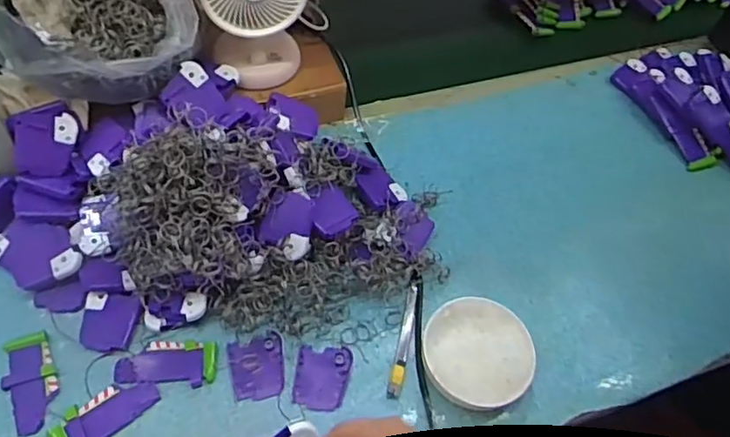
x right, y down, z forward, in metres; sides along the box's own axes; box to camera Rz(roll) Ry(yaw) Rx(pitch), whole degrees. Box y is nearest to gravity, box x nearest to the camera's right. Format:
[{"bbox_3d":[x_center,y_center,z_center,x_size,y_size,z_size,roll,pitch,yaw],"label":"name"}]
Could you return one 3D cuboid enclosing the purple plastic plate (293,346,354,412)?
[{"bbox_3d":[-0.040,0.151,0.577,0.051,0.004,0.061,7,61,0],"label":"purple plastic plate"}]

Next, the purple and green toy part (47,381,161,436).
[{"bbox_3d":[-0.232,0.175,0.538,0.043,0.010,0.090,41,61,20],"label":"purple and green toy part"}]

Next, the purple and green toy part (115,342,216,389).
[{"bbox_3d":[-0.187,0.135,0.567,0.091,0.010,0.040,3,55,-4],"label":"purple and green toy part"}]

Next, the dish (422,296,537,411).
[{"bbox_3d":[0.110,0.130,0.586,0.104,0.023,0.106,3,55,-4],"label":"dish"}]

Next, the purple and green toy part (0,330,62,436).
[{"bbox_3d":[-0.302,0.148,0.547,0.043,0.014,0.088,-19,59,-18],"label":"purple and green toy part"}]

